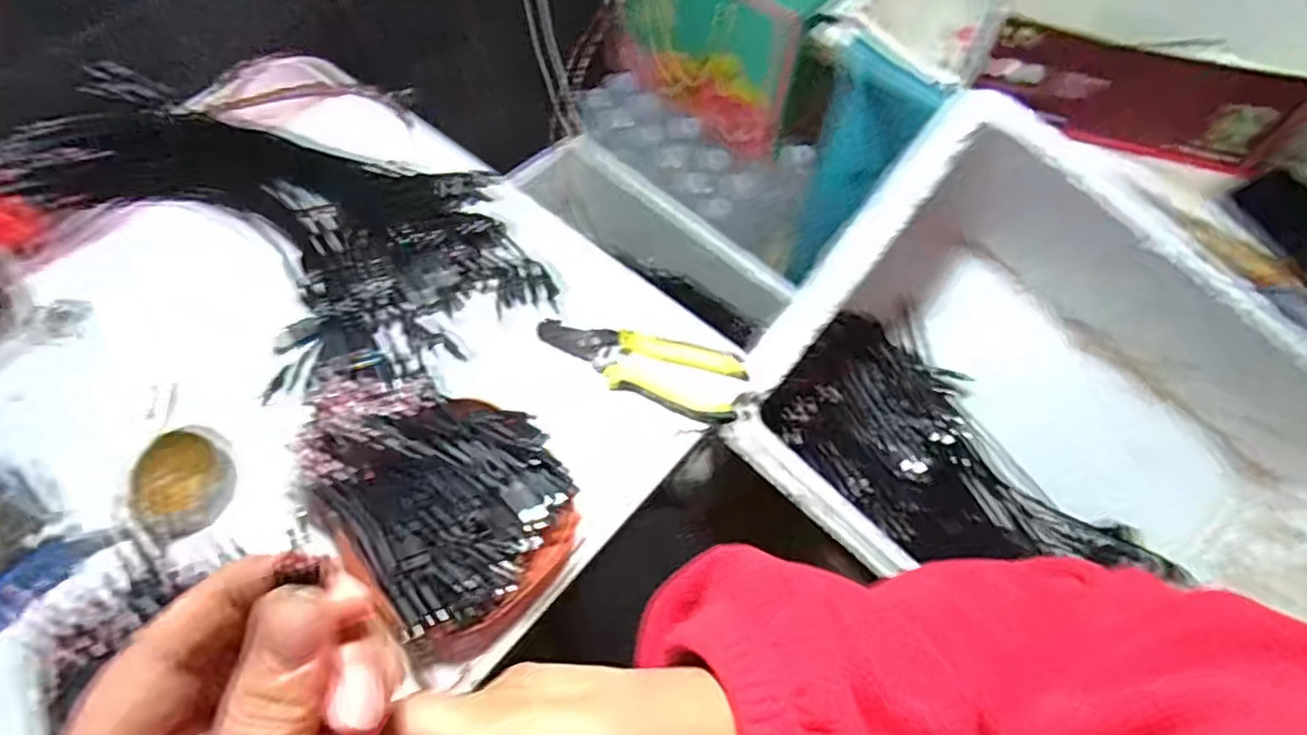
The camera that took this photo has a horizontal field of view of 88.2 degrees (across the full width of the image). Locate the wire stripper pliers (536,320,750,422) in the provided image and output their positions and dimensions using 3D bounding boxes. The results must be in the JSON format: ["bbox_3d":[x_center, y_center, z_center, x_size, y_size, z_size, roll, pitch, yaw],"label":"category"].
[{"bbox_3d":[-0.013,-0.002,0.505,0.157,0.014,0.061,12,62,5],"label":"wire stripper pliers"}]

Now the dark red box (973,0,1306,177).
[{"bbox_3d":[0.414,-0.266,0.581,0.251,0.096,0.119,19,63,8],"label":"dark red box"}]

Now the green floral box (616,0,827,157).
[{"bbox_3d":[0.105,-0.495,0.964,0.318,0.231,0.151,40,68,18],"label":"green floral box"}]

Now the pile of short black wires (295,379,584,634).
[{"bbox_3d":[-0.136,0.063,0.421,0.131,0.034,0.171,-37,69,-19],"label":"pile of short black wires"}]

